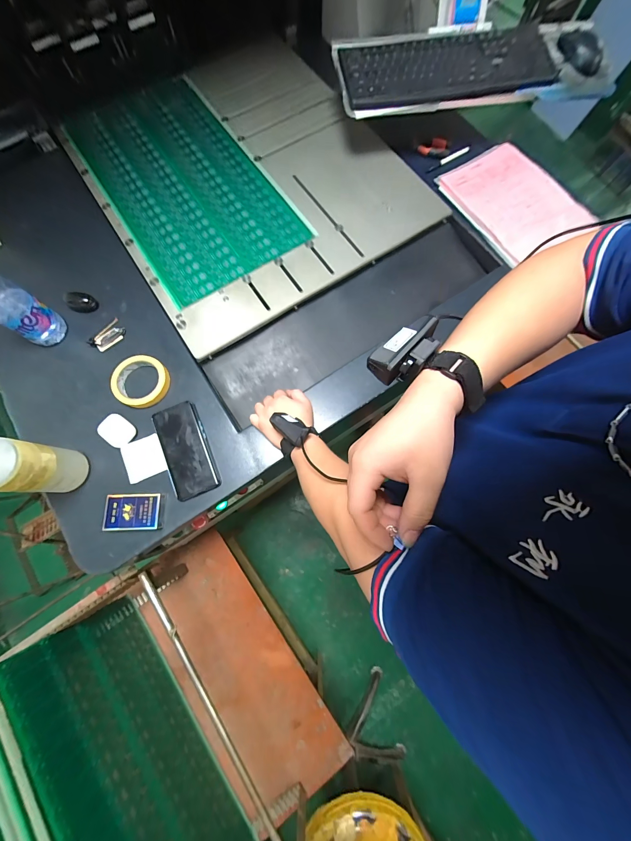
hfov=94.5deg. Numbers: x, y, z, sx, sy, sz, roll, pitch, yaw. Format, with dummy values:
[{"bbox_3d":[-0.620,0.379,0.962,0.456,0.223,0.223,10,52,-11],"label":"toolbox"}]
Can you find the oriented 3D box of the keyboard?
[{"bbox_3d":[0.276,-0.735,0.602,0.445,0.036,0.137,-9,76,-3],"label":"keyboard"}]

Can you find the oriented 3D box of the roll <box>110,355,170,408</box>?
[{"bbox_3d":[-0.328,-0.075,0.548,0.092,0.022,0.098,0,76,2],"label":"roll"}]

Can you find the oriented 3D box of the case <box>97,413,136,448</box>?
[{"bbox_3d":[-0.361,0.016,0.528,0.064,0.021,0.048,35,79,10],"label":"case"}]

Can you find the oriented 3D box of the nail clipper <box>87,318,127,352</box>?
[{"bbox_3d":[-0.415,-0.169,0.584,0.044,0.006,0.071,43,81,11],"label":"nail clipper"}]

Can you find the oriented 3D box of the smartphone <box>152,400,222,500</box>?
[{"bbox_3d":[-0.234,0.052,0.523,0.080,0.016,0.166,-24,76,-4],"label":"smartphone"}]

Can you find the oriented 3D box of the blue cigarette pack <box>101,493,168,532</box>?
[{"bbox_3d":[-0.303,0.153,0.491,0.091,0.021,0.057,-2,76,1],"label":"blue cigarette pack"}]

